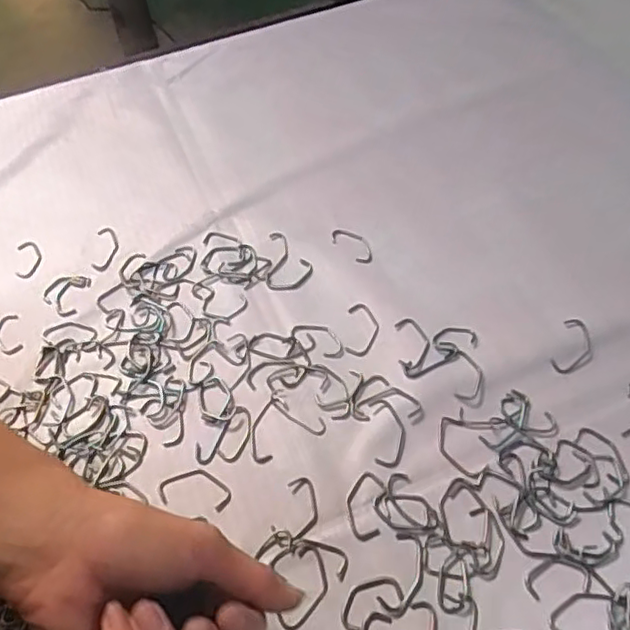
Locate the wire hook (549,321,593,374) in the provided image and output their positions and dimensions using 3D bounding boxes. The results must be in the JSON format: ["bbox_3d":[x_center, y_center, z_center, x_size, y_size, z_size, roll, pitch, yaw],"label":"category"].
[{"bbox_3d":[0.165,0.021,0.391,0.022,0.007,0.039,21,59,17],"label":"wire hook"}]

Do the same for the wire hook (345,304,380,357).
[{"bbox_3d":[0.032,0.009,0.410,0.021,0.004,0.040,3,56,6],"label":"wire hook"}]

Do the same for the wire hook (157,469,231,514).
[{"bbox_3d":[-0.069,0.100,0.356,0.042,0.004,0.022,6,56,8],"label":"wire hook"}]

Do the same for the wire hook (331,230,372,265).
[{"bbox_3d":[0.029,-0.052,0.456,0.019,0.004,0.039,-37,61,-20],"label":"wire hook"}]

